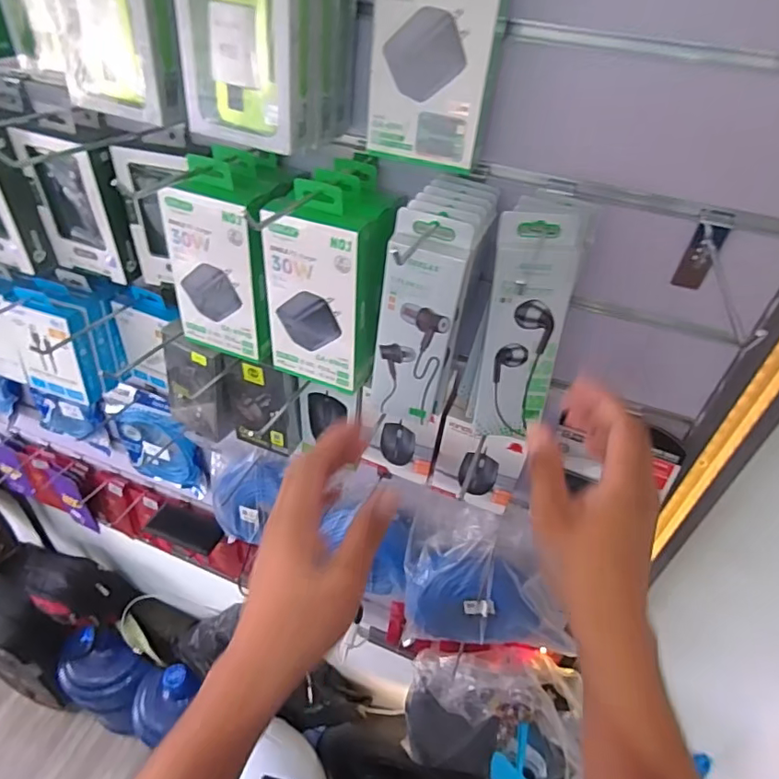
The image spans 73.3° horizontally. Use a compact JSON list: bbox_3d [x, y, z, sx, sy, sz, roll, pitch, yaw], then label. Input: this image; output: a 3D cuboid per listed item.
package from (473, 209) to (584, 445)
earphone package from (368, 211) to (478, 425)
[{"bbox_3d":[0.113,-0.045,0.446,0.061,0.197,0.021,5,33,7],"label":"package"},{"bbox_3d":[0.022,-0.049,0.446,0.065,0.191,0.030,14,42,9],"label":"earphone package"}]

